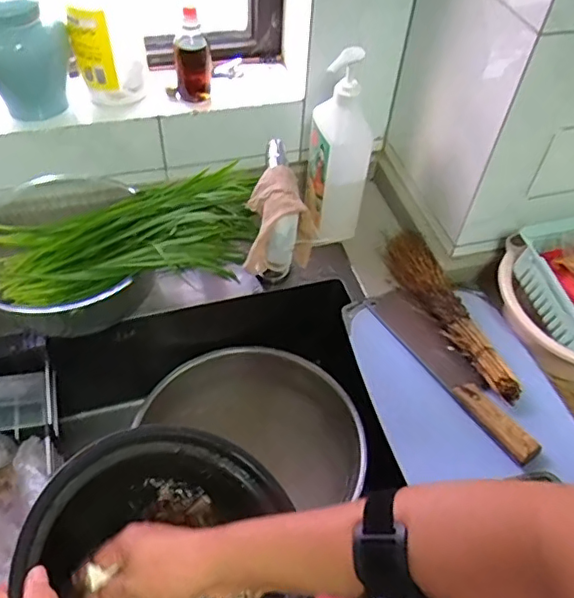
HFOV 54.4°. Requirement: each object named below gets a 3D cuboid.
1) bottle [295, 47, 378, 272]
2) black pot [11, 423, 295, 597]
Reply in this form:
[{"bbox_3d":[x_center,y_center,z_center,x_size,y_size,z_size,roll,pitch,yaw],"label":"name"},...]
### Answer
[{"bbox_3d":[0.073,-0.195,0.792,0.089,0.294,0.098,8,51,2],"label":"bottle"},{"bbox_3d":[-0.109,0.251,0.485,0.248,0.161,0.236,20,44,-21],"label":"black pot"}]

